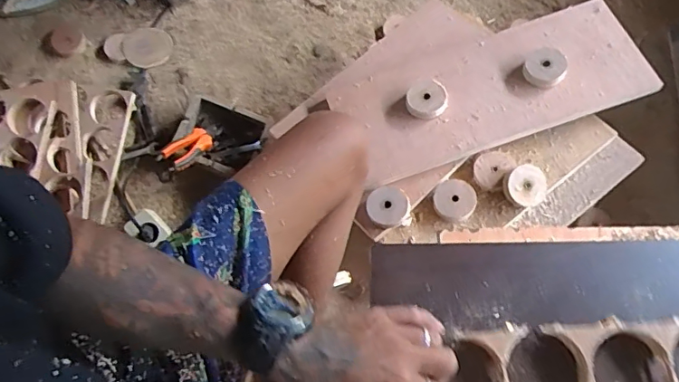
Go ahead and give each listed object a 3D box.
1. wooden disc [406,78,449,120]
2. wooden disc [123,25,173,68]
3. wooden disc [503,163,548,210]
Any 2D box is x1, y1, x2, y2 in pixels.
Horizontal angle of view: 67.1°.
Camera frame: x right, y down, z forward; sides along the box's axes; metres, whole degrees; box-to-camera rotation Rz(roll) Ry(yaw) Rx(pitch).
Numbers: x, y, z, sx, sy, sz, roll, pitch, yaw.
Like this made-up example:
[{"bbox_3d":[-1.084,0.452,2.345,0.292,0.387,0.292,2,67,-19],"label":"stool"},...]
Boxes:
[{"bbox_3d":[0.137,-0.145,0.798,0.062,0.019,0.064,0,69,-1],"label":"wooden disc"},{"bbox_3d":[-0.400,-0.302,1.067,0.097,0.013,0.101,0,69,-1],"label":"wooden disc"},{"bbox_3d":[0.274,-0.006,0.754,0.060,0.020,0.063,0,92,-4],"label":"wooden disc"}]

